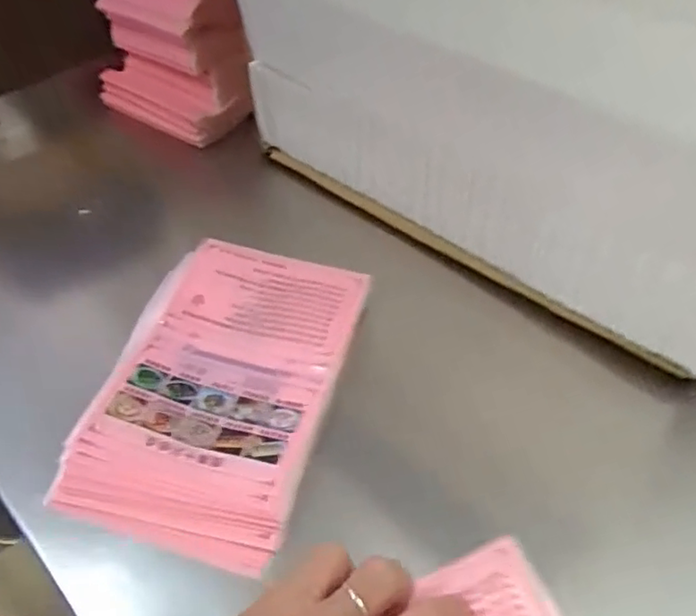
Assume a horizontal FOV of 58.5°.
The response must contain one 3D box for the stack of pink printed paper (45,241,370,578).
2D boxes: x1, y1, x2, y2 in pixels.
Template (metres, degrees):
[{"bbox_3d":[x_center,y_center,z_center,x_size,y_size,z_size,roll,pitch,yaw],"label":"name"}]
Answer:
[{"bbox_3d":[-0.073,0.041,0.367,0.125,0.018,0.191,11,50,11],"label":"stack of pink printed paper"}]

